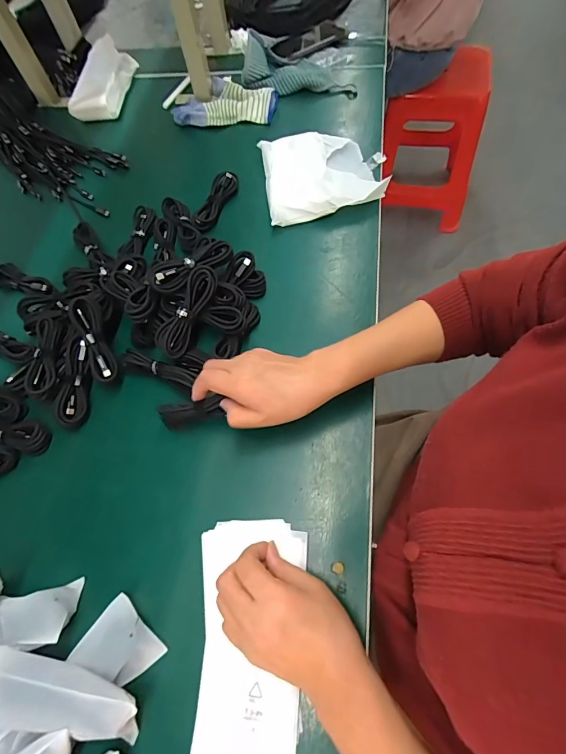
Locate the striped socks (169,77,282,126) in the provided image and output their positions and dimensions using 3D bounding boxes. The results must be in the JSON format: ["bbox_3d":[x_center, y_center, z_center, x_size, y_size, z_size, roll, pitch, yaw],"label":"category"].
[{"bbox_3d":[-0.109,-0.497,0.674,0.190,0.031,0.097,6,65,9],"label":"striped socks"}]

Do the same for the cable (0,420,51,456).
[{"bbox_3d":[-0.323,0.066,0.431,0.103,0.017,0.034,7,65,10],"label":"cable"}]

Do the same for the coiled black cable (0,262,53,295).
[{"bbox_3d":[-0.371,-0.139,0.531,0.115,0.020,0.036,16,67,14],"label":"coiled black cable"}]

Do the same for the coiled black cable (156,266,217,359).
[{"bbox_3d":[-0.114,-0.077,0.436,0.033,0.026,0.111,32,94,17],"label":"coiled black cable"}]

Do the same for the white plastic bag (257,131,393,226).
[{"bbox_3d":[0.060,-0.315,0.570,0.179,0.029,0.172,-12,63,0],"label":"white plastic bag"}]

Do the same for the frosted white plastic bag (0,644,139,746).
[{"bbox_3d":[-0.191,0.256,0.295,0.147,0.028,0.043,9,65,10],"label":"frosted white plastic bag"}]

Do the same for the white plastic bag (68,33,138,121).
[{"bbox_3d":[-0.348,-0.576,0.709,0.086,0.057,0.175,6,65,9],"label":"white plastic bag"}]

